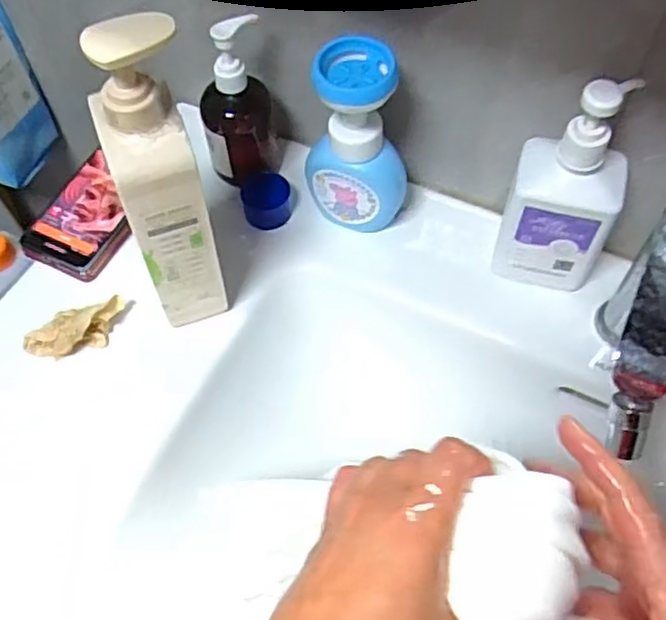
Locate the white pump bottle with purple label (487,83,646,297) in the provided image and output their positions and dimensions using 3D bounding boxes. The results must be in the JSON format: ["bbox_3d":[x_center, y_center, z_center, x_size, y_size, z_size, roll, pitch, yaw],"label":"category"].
[{"bbox_3d":[0.181,-0.089,0.539,0.081,0.204,0.051,14,60,9],"label":"white pump bottle with purple label"}]

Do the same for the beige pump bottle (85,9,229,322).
[{"bbox_3d":[-0.119,-0.079,0.502,0.062,0.267,0.056,-19,60,-11],"label":"beige pump bottle"}]

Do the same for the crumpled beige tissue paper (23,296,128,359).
[{"bbox_3d":[-0.213,0.018,0.581,0.084,0.038,0.027,-27,62,-15],"label":"crumpled beige tissue paper"}]

